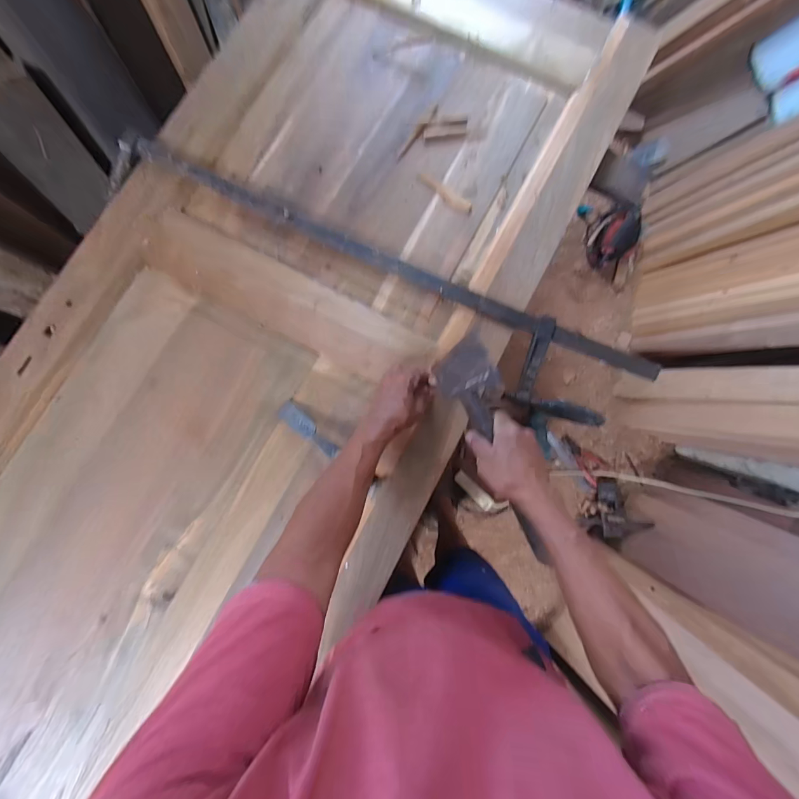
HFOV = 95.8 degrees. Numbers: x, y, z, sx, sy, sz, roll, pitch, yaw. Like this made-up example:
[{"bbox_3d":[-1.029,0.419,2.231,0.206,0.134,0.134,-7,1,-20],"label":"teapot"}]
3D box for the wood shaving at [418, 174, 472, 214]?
[{"bbox_3d":[0.088,-0.406,0.711,0.127,0.004,0.029,39,84,5],"label":"wood shaving"}]

